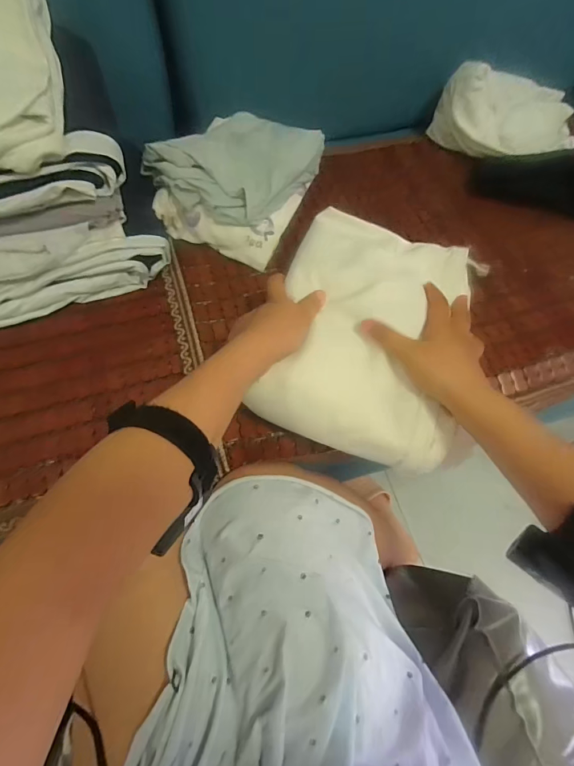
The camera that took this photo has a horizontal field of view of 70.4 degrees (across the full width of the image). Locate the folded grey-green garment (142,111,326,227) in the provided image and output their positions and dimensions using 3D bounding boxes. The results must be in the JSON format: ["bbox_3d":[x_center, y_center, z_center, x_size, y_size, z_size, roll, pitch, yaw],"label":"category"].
[{"bbox_3d":[-0.066,-0.303,0.555,0.162,0.049,0.198,38,67,18],"label":"folded grey-green garment"}]

